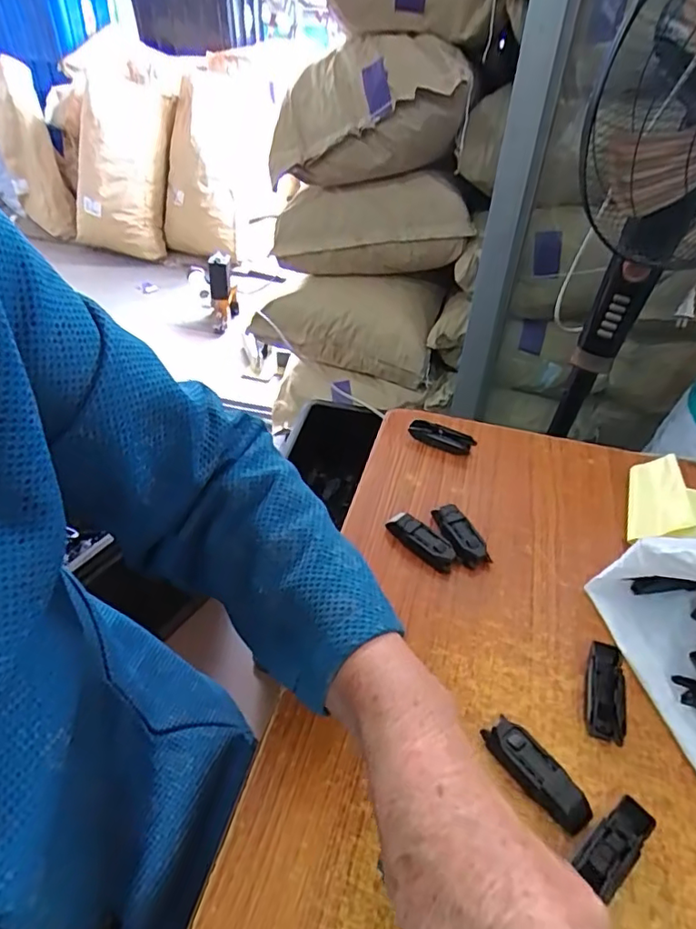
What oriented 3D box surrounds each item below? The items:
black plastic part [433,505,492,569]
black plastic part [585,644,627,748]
[{"bbox_3d":[0.093,0.060,0.468,0.026,0.020,0.057,-11,41,-13],"label":"black plastic part"},{"bbox_3d":[0.169,0.148,0.369,0.023,0.013,0.064,11,41,13],"label":"black plastic part"}]

